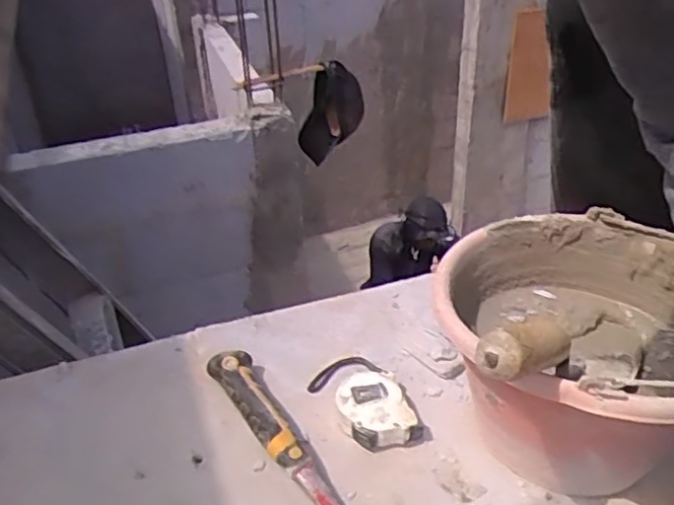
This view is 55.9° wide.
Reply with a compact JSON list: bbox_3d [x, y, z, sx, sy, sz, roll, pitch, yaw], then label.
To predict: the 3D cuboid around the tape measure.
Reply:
[{"bbox_3d":[0.026,0.138,0.620,0.065,0.034,0.125,-22,39,-26],"label":"tape measure"}]

